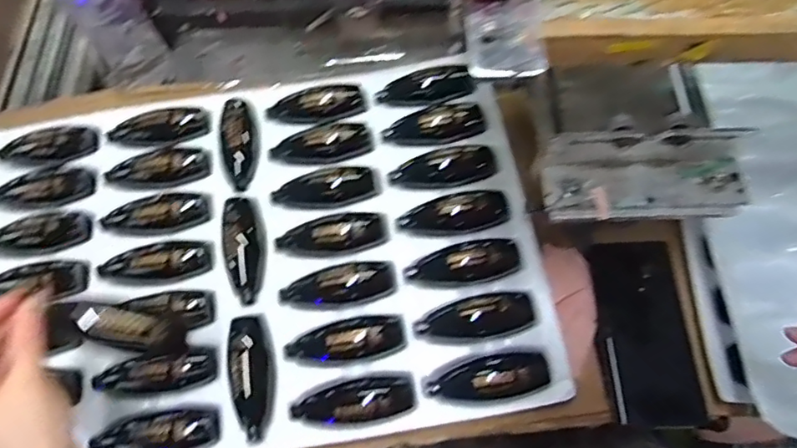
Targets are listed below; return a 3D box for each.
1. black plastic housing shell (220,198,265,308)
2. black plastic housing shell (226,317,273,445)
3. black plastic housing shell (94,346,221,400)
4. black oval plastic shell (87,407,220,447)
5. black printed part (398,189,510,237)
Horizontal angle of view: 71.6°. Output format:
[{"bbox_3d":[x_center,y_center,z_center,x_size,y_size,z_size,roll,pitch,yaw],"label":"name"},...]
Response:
[{"bbox_3d":[-0.144,0.021,0.509,0.039,0.014,0.101,-15,67,-4],"label":"black plastic housing shell"},{"bbox_3d":[-0.127,0.128,0.468,0.035,0.016,0.100,-9,67,-2],"label":"black plastic housing shell"},{"bbox_3d":[-0.206,0.126,0.465,0.103,0.028,0.035,-9,67,-2],"label":"black plastic housing shell"},{"bbox_3d":[-0.200,0.172,0.449,0.102,0.025,0.037,-8,67,-1],"label":"black oval plastic shell"},{"bbox_3d":[0.052,-0.010,0.513,0.100,0.012,0.039,-10,67,-2],"label":"black printed part"}]

